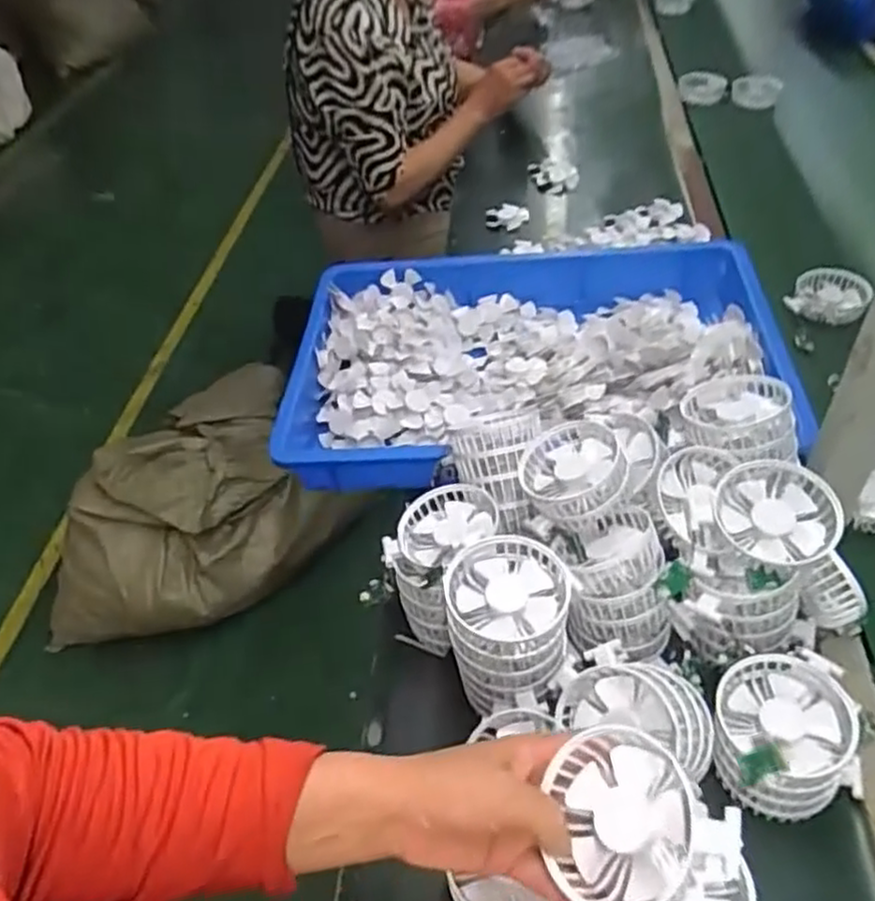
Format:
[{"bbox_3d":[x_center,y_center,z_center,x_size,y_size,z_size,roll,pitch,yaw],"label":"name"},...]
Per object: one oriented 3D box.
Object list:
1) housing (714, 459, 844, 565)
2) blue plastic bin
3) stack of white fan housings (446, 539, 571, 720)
[{"bbox_3d":[0.265,0.051,0.555,0.084,0.032,0.081,12,64,23],"label":"housing"},{"bbox_3d":[0.101,-0.125,0.864,0.566,0.088,0.378,-3,47,4],"label":"blue plastic bin"},{"bbox_3d":[0.056,0.141,0.550,0.089,0.113,0.100,3,48,10],"label":"stack of white fan housings"}]

